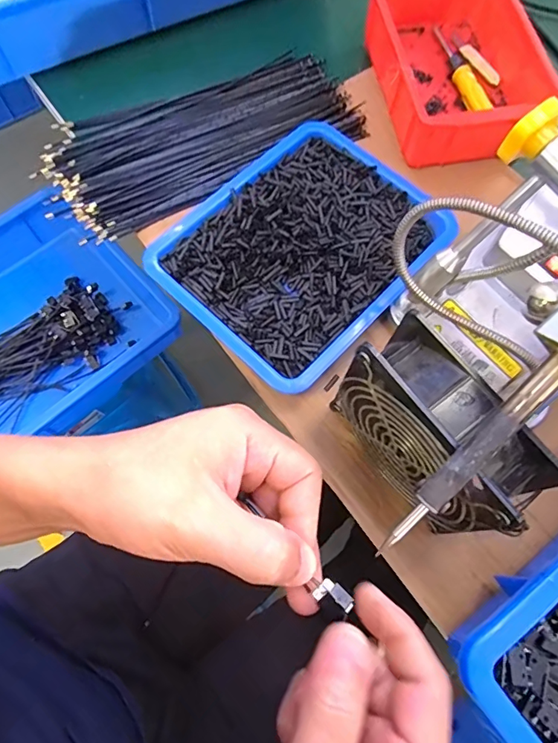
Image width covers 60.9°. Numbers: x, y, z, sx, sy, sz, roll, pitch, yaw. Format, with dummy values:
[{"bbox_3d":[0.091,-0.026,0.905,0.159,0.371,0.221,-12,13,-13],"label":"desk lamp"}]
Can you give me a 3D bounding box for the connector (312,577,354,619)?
[{"bbox_3d":[0.024,0.098,0.203,0.015,0.004,0.011,43,75,15],"label":"connector"}]

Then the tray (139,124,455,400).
[{"bbox_3d":[0.023,-0.104,0.402,0.179,0.031,0.219,43,74,12],"label":"tray"}]

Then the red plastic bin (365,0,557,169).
[{"bbox_3d":[0.172,-0.307,0.468,0.146,0.055,0.206,-9,71,-6],"label":"red plastic bin"}]

